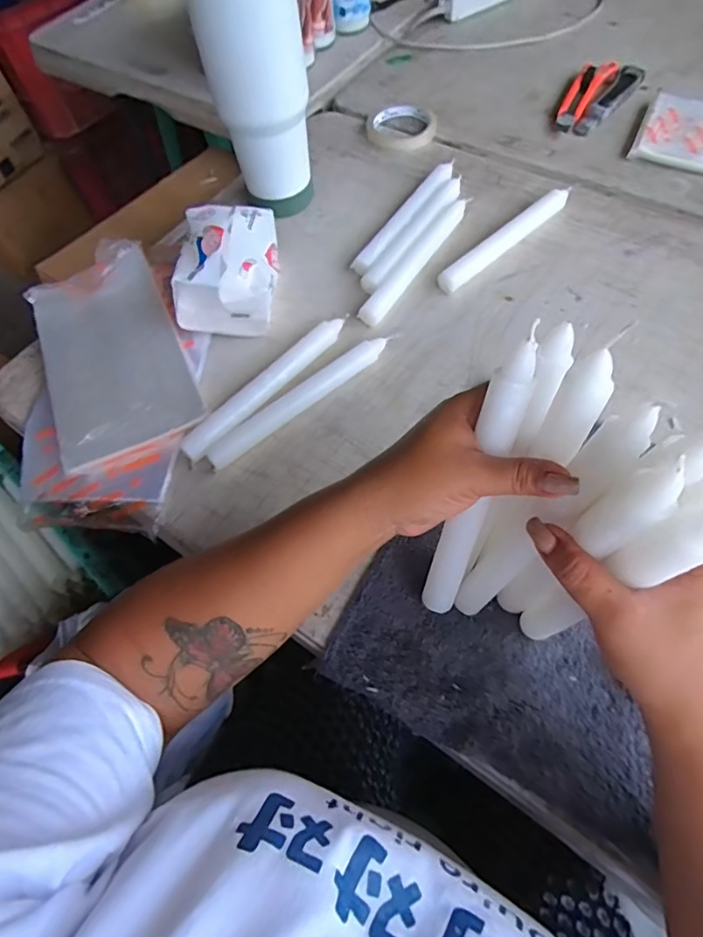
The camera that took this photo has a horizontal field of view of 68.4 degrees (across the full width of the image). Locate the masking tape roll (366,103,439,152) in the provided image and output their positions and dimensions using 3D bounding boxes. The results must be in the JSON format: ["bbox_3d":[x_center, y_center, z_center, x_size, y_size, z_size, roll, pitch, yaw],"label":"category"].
[{"bbox_3d":[0.068,-0.456,0.692,0.083,0.014,0.083,-1,61,2],"label":"masking tape roll"}]

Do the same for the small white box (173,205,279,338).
[{"bbox_3d":[-0.122,-0.202,0.514,0.093,0.064,0.117,-2,61,2],"label":"small white box"}]

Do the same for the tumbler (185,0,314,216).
[{"bbox_3d":[-0.103,-0.399,0.471,0.118,0.350,0.104,-14,61,-5],"label":"tumbler"}]

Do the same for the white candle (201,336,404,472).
[{"bbox_3d":[-0.044,-0.067,0.477,0.207,0.014,0.022,-37,66,-16],"label":"white candle"}]

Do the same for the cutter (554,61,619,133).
[{"bbox_3d":[0.308,-0.492,0.677,0.044,0.023,0.144,26,65,16],"label":"cutter"}]

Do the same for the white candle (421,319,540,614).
[{"bbox_3d":[0.075,0.016,0.311,0.023,0.203,0.016,21,39,13],"label":"white candle"}]

